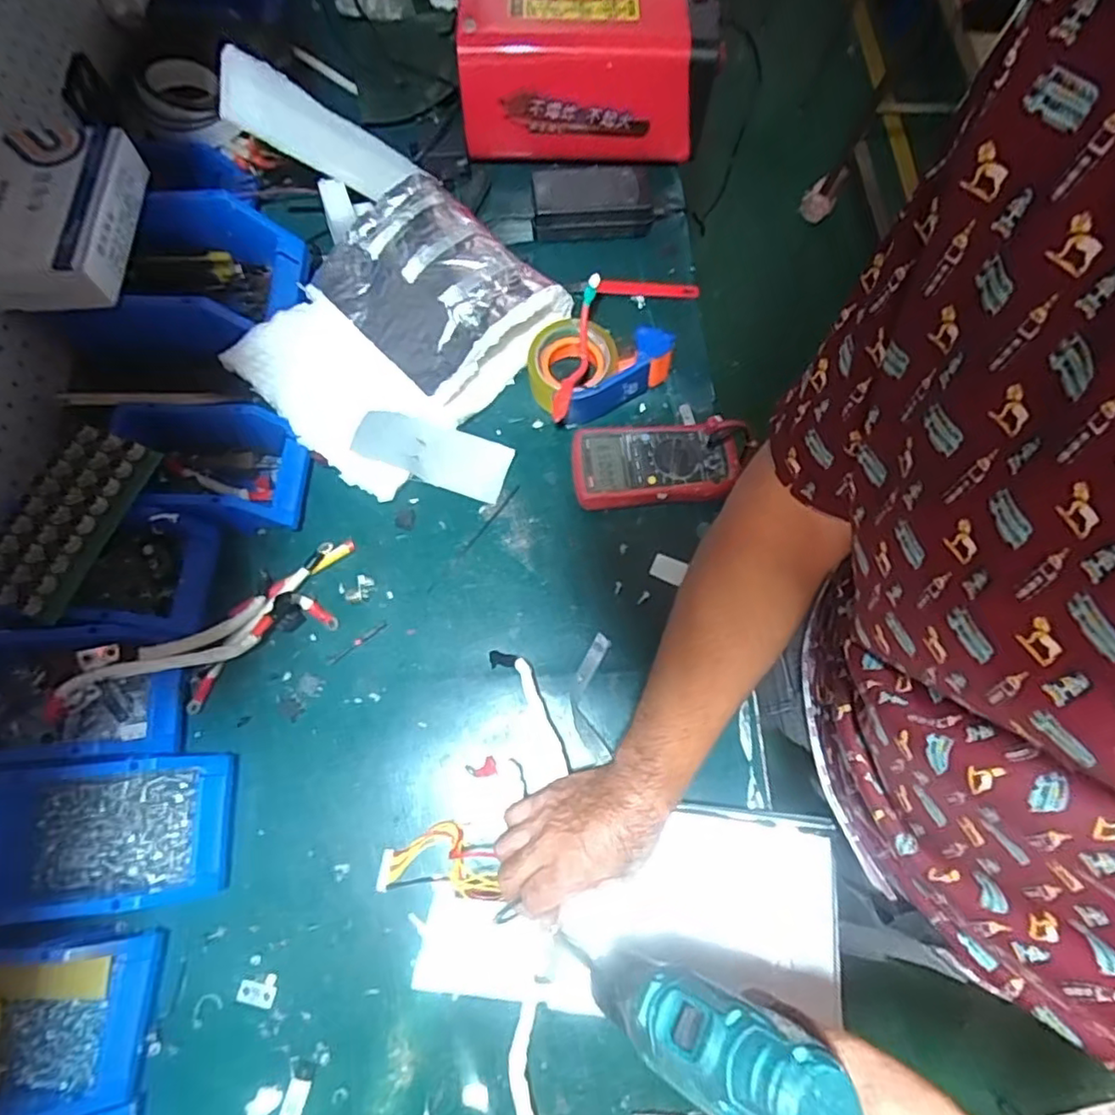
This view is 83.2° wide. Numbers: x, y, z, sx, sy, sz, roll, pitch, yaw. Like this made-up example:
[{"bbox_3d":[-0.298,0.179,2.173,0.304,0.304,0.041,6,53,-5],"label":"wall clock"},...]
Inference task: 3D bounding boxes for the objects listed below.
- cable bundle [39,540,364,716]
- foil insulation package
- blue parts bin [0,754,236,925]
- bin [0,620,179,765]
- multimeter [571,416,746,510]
[{"bbox_3d":[-0.327,0.081,0.605,0.297,0.063,0.083,-31,74,-12],"label":"cable bundle"},{"bbox_3d":[-0.133,-0.304,0.720,0.202,0.086,0.250,-39,76,-14],"label":"foil insulation package"},{"bbox_3d":[-0.400,0.239,0.540,0.208,0.082,0.113,-5,71,-3],"label":"blue parts bin"},{"bbox_3d":[-0.447,0.127,0.571,0.182,0.082,0.116,-5,71,-3],"label":"bin"},{"bbox_3d":[0.107,-0.099,0.685,0.180,0.056,0.089,-6,71,-3],"label":"multimeter"}]

